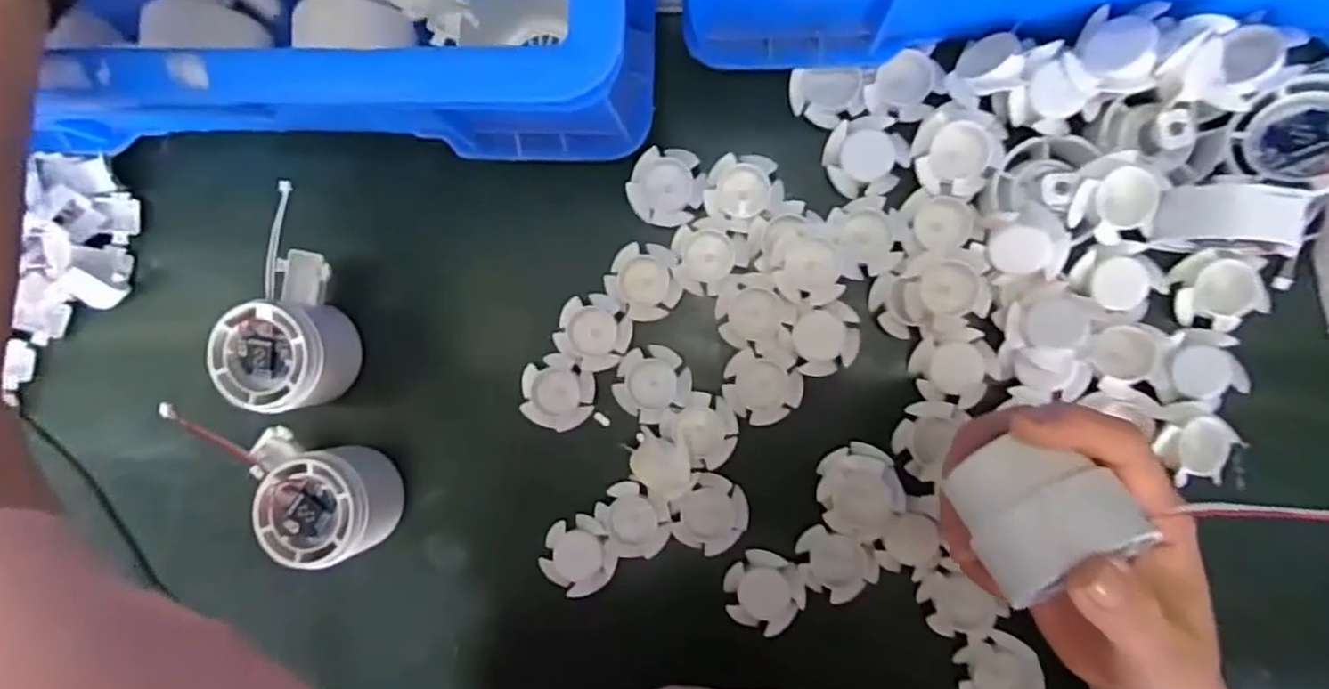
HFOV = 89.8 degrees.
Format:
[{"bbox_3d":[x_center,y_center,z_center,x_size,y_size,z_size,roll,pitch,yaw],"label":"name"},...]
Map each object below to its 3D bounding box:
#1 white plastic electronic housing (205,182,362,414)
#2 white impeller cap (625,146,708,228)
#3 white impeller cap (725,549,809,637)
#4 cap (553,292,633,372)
[{"bbox_3d":[-0.194,-0.023,0.362,0.061,0.054,0.112,10,94,6],"label":"white plastic electronic housing"},{"bbox_3d":[0.001,-0.085,0.359,0.040,0.012,0.040,0,92,6],"label":"white impeller cap"},{"bbox_3d":[0.052,0.130,0.349,0.040,0.006,0.038,0,92,6],"label":"white impeller cap"},{"bbox_3d":[-0.038,-0.007,0.366,0.038,0.012,0.040,0,92,6],"label":"cap"}]

